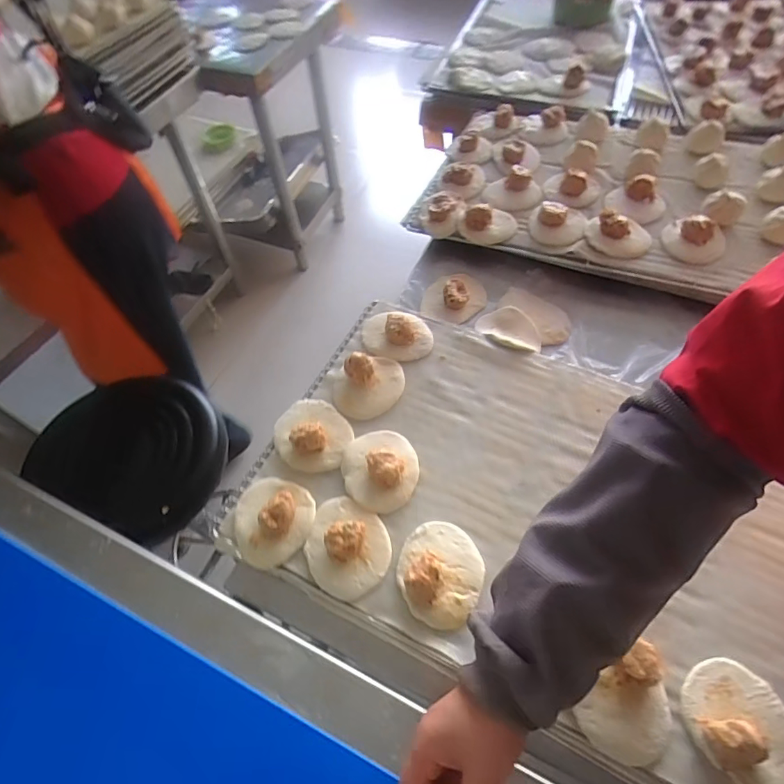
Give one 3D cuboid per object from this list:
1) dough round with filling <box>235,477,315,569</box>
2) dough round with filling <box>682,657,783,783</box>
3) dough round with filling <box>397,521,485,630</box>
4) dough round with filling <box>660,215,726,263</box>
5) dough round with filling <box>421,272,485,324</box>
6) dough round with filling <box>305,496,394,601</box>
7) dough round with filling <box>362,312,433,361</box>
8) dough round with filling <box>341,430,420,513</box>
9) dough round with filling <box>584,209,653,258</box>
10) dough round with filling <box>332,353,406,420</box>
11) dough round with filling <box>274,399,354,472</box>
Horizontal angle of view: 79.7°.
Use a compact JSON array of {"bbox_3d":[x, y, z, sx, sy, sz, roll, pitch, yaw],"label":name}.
[{"bbox_3d":[-0.134,0.137,0.520,0.089,0.031,0.098,-4,58,1],"label":"dough round with filling"},{"bbox_3d":[0.309,0.285,0.398,0.085,0.031,0.103,-37,63,-18],"label":"dough round with filling"},{"bbox_3d":[0.050,0.182,0.481,0.084,0.034,0.101,15,60,12],"label":"dough round with filling"},{"bbox_3d":[0.456,-0.236,0.703,0.087,0.035,0.087,-2,58,3],"label":"dough round with filling"},{"bbox_3d":[0.095,-0.146,0.713,0.091,0.027,0.095,-2,58,3],"label":"dough round with filling"},{"bbox_3d":[-0.051,0.159,0.503,0.087,0.031,0.105,-23,59,-11],"label":"dough round with filling"},{"bbox_3d":[0.007,-0.085,0.665,0.099,0.036,0.091,-2,58,3],"label":"dough round with filling"},{"bbox_3d":[-0.014,0.085,0.548,0.087,0.039,0.101,-6,58,0],"label":"dough round with filling"},{"bbox_3d":[0.346,-0.239,0.718,0.094,0.026,0.081,22,62,17],"label":"dough round with filling"},{"bbox_3d":[-0.031,-0.016,0.616,0.102,0.036,0.091,-25,60,-12],"label":"dough round with filling"},{"bbox_3d":[-0.102,0.047,0.577,0.102,0.029,0.085,37,67,23],"label":"dough round with filling"}]

